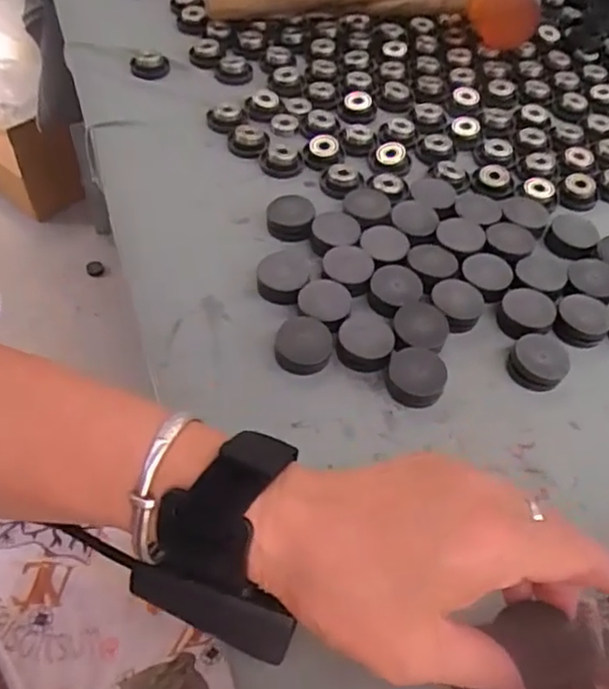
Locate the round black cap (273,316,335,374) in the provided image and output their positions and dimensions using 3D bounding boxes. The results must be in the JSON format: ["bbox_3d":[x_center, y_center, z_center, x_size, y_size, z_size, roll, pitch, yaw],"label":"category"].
[{"bbox_3d":[0.000,0.000,0.379,0.033,0.009,0.034,2,54,-3],"label":"round black cap"}]

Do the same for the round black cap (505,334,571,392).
[{"bbox_3d":[0.141,0.009,0.383,0.033,0.016,0.036,2,54,-3],"label":"round black cap"}]

